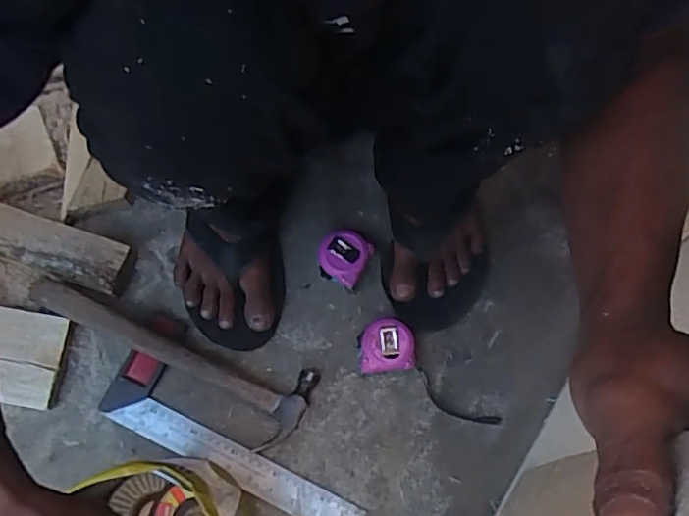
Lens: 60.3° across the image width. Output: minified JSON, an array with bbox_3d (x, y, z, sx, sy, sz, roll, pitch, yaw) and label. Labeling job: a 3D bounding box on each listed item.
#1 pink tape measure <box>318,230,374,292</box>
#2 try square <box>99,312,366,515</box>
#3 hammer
[{"bbox_3d":[-0.001,0.001,0.681,0.058,0.038,0.060,29,72,9],"label":"pink tape measure"},{"bbox_3d":[-0.106,0.181,0.641,0.305,0.017,0.117,26,72,8],"label":"try square"},{"bbox_3d":[-0.195,0.108,0.643,0.325,0.046,0.094,22,71,6],"label":"hammer"}]

